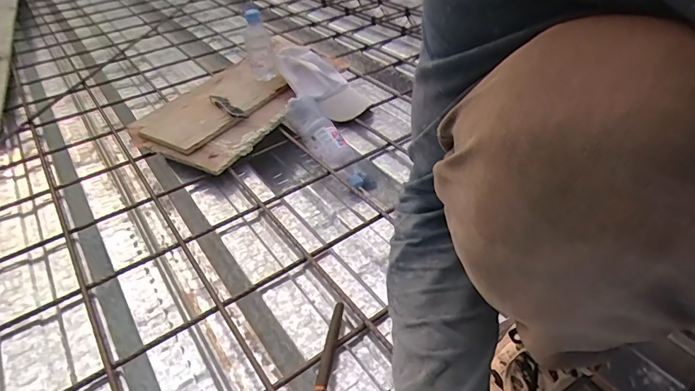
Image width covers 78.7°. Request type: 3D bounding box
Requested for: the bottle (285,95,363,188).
[{"bbox_3d":[-0.048,-0.122,0.900,0.088,0.084,0.224,-25,57,-22],"label":"bottle"}]

